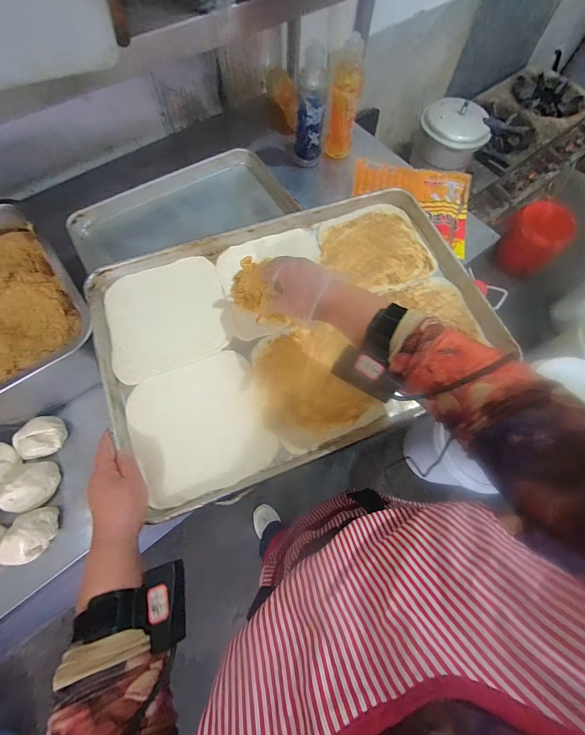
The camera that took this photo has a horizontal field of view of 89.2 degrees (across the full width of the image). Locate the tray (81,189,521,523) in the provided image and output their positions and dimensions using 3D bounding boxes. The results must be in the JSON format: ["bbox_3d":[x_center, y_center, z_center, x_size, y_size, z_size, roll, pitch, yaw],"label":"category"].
[{"bbox_3d":[0.015,-0.075,0.480,0.598,0.032,0.393,-21,71,-9],"label":"tray"}]

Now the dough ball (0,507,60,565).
[{"bbox_3d":[-0.402,0.256,0.451,0.054,0.043,0.076,9,69,2],"label":"dough ball"}]

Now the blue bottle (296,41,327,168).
[{"bbox_3d":[0.042,-0.600,0.713,0.068,0.243,0.057,5,69,0],"label":"blue bottle"}]

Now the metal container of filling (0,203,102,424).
[{"bbox_3d":[-0.491,-0.085,0.510,0.259,0.122,0.356,-33,74,-13],"label":"metal container of filling"}]

